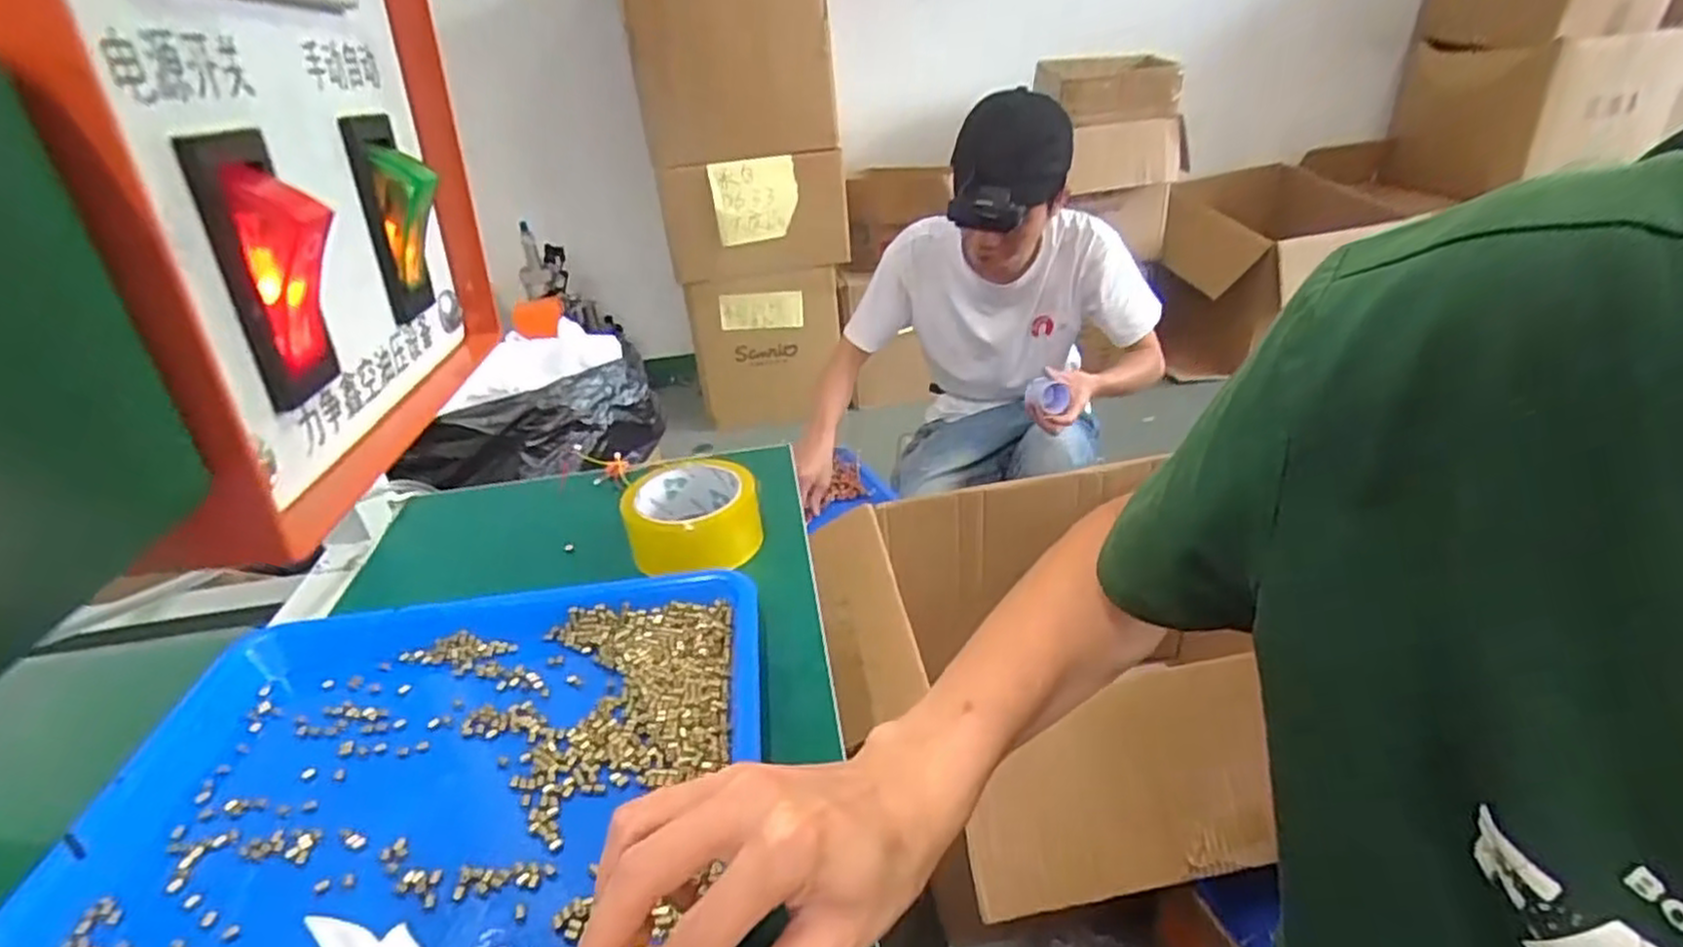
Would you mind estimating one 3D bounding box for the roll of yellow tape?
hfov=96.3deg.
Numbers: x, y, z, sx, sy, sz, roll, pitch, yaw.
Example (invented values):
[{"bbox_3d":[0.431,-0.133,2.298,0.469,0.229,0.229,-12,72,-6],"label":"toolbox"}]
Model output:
[{"bbox_3d":[-0.113,0.033,0.576,0.097,0.045,0.098,-4,30,2],"label":"roll of yellow tape"}]

